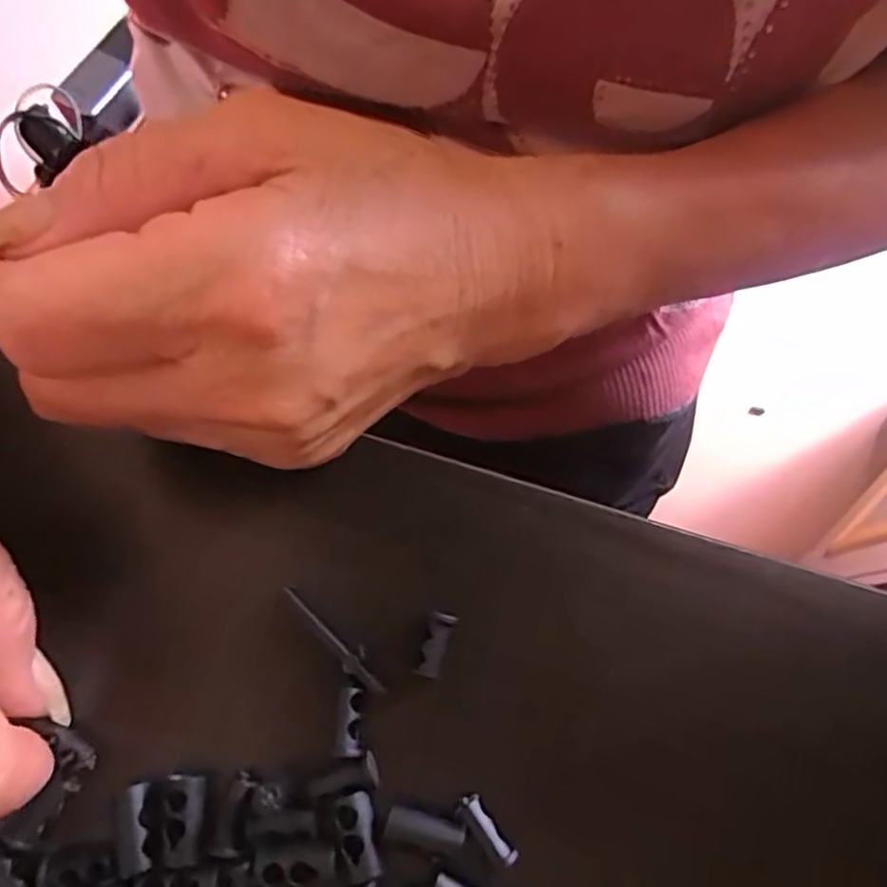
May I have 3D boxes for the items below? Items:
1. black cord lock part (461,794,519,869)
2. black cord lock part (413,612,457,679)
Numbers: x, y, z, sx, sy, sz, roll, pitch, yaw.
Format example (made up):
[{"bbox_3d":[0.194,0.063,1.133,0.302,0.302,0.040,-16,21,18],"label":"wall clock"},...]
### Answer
[{"bbox_3d":[0.010,0.088,0.157,0.005,0.004,0.017,-36,75,-10],"label":"black cord lock part"},{"bbox_3d":[-0.002,0.049,0.170,0.006,0.004,0.015,16,73,6],"label":"black cord lock part"}]

